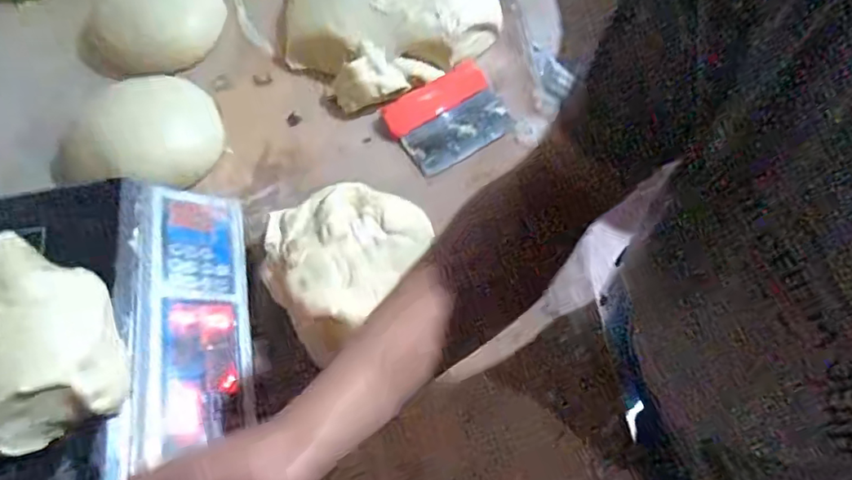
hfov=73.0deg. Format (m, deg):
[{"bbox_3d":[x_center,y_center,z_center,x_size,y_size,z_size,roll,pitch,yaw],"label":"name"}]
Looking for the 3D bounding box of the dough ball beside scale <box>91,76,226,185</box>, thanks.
[{"bbox_3d":[-0.333,-0.143,0.720,0.137,0.058,0.139,-1,62,2],"label":"dough ball beside scale"}]

